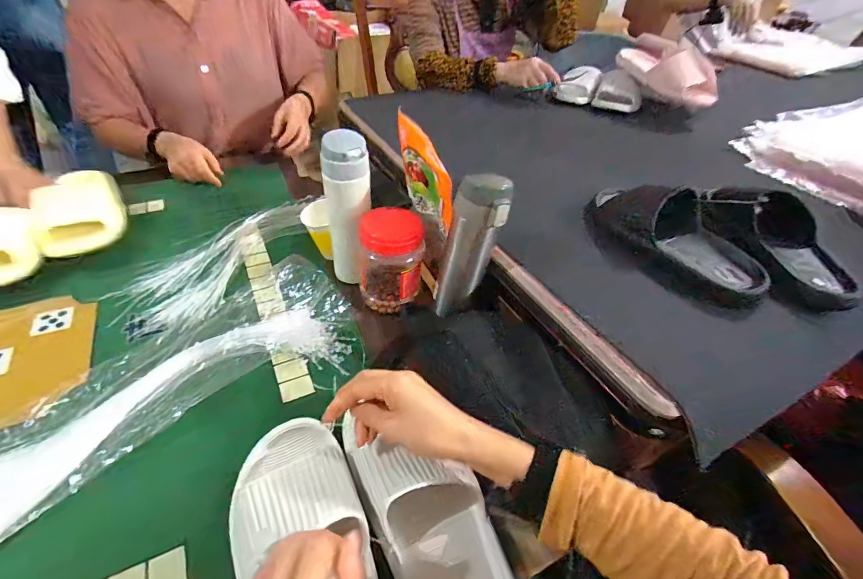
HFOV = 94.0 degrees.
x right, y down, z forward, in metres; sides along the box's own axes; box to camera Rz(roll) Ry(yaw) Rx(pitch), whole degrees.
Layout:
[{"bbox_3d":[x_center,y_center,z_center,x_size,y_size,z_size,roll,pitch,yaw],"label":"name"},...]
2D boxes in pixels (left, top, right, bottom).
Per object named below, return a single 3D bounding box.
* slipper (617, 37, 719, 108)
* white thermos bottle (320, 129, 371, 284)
[{"bbox_3d":[0.568,-0.523,0.945,0.115,0.111,0.237,-33,66,-32],"label":"slipper"},{"bbox_3d":[-0.119,-0.109,0.583,0.067,0.217,0.055,-7,44,-11],"label":"white thermos bottle"}]

